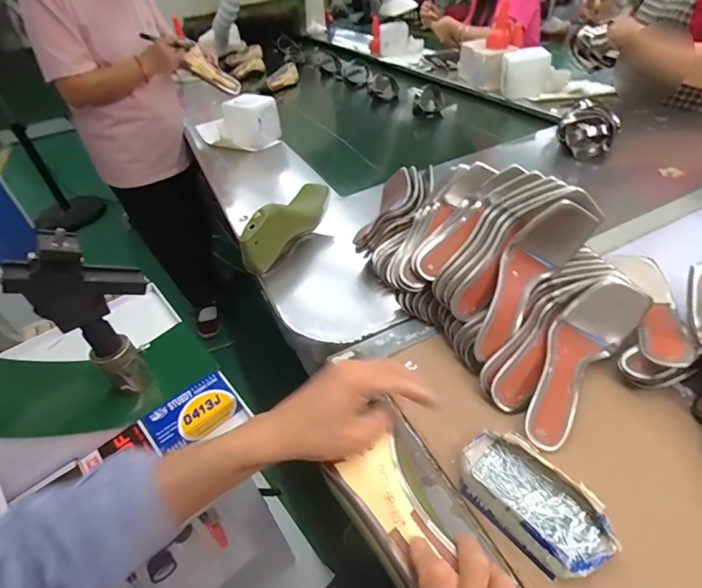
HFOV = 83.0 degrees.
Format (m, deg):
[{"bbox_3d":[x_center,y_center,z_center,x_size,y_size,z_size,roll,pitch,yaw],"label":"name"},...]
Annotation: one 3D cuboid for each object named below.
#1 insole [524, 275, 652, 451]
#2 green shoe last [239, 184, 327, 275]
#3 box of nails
[{"bbox_3d":[0.261,0.076,0.463,0.072,0.051,0.222,28,65,34],"label":"insole"},{"bbox_3d":[-0.111,-0.124,0.722,0.070,0.101,0.226,10,45,19],"label":"green shoe last"},{"bbox_3d":[0.169,0.195,0.378,0.080,0.034,0.135,-30,47,-24],"label":"box of nails"}]

